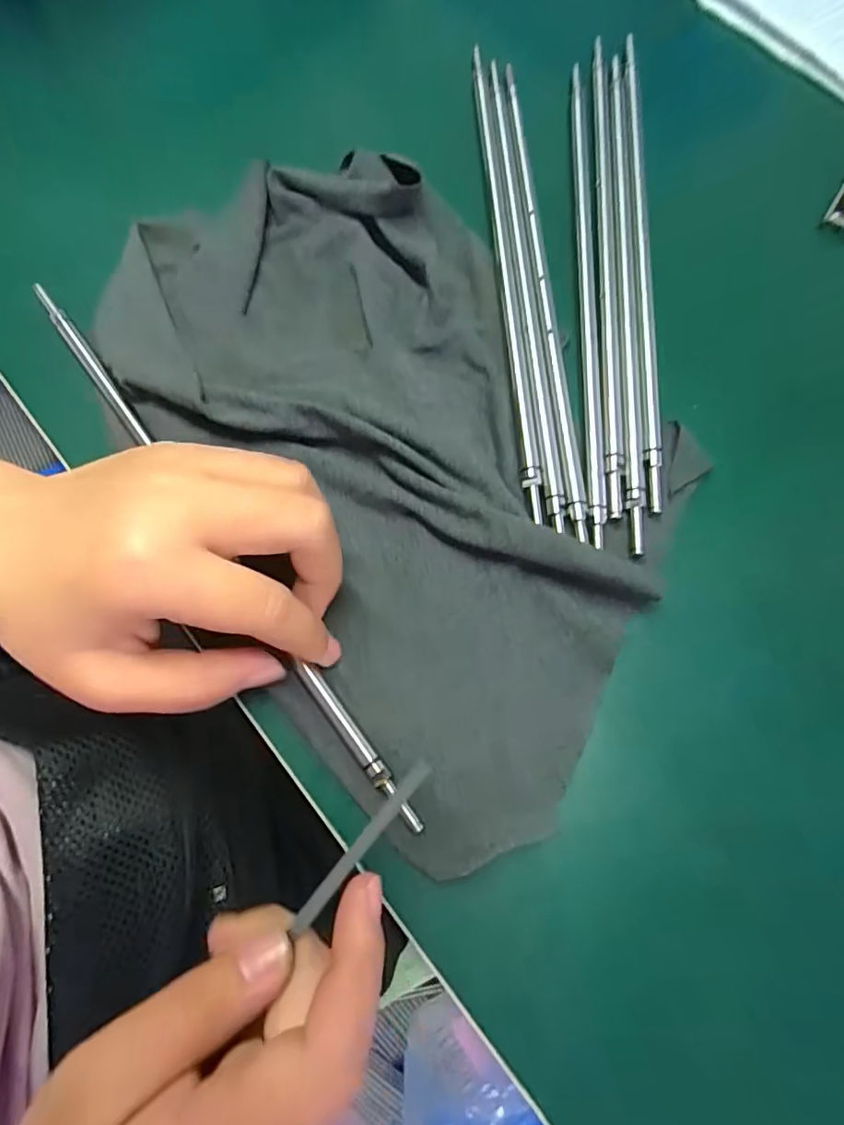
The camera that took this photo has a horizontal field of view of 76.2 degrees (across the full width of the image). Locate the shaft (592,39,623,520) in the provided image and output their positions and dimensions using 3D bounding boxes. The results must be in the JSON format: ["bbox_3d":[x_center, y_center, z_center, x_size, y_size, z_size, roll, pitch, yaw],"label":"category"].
[{"bbox_3d":[0.085,-0.145,0.252,0.007,0.006,0.266,4,73,0],"label":"shaft"}]

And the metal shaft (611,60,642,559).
[{"bbox_3d":[0.093,-0.131,0.245,0.007,0.004,0.267,4,74,1],"label":"metal shaft"}]

